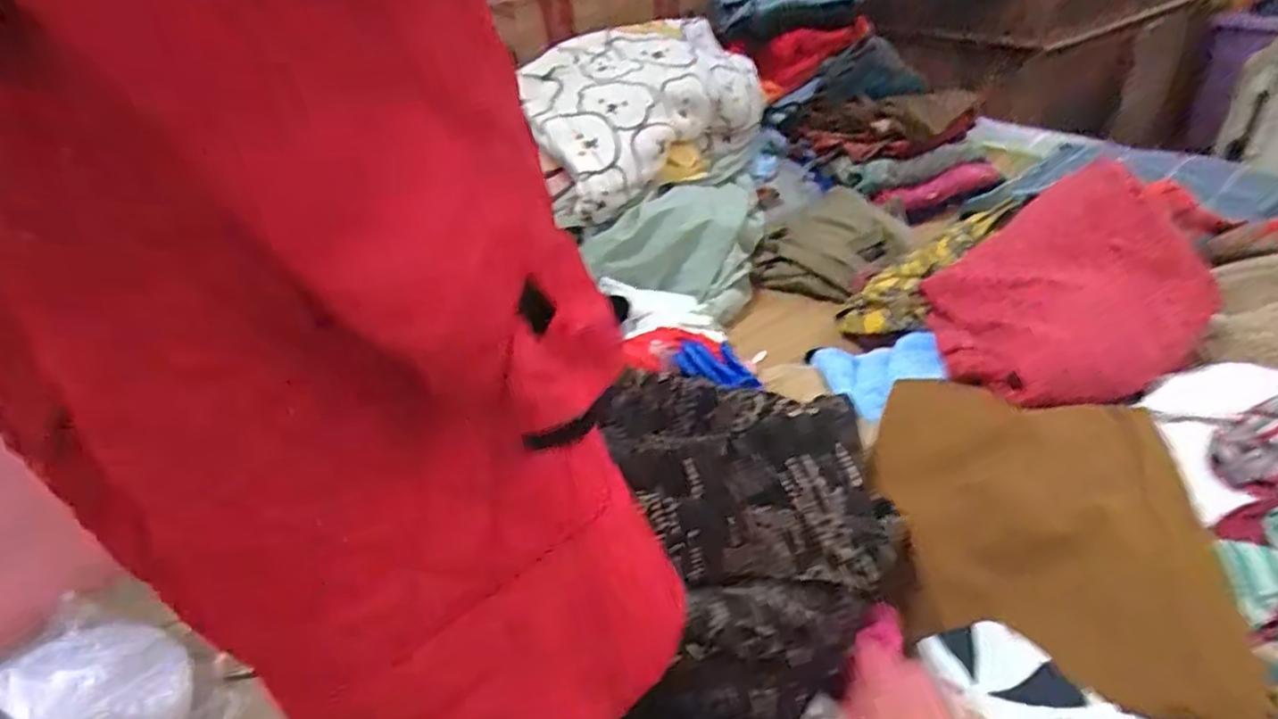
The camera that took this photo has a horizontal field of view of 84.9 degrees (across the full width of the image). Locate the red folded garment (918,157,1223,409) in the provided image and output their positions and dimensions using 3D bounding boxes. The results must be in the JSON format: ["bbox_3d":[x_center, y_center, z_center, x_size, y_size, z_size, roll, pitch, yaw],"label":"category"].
[{"bbox_3d":[0.464,-0.079,0.770,0.290,0.143,0.212,-16,37,-14],"label":"red folded garment"}]

